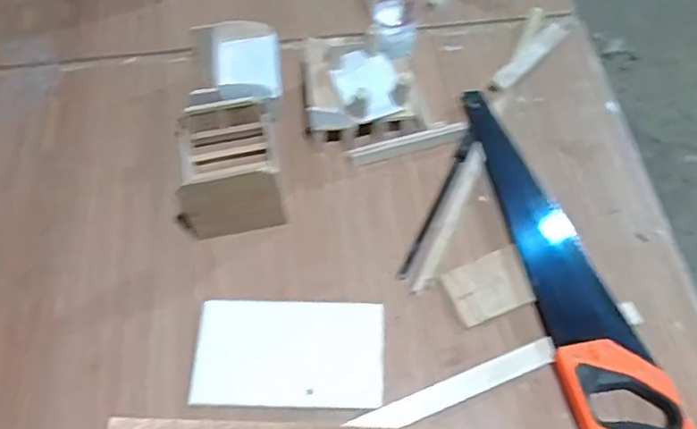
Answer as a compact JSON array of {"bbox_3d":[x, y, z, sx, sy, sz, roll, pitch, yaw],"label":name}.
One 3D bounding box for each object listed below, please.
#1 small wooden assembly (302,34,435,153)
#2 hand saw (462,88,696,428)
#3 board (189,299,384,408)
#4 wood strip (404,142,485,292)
[{"bbox_3d":[0.017,-0.173,0.870,0.165,0.087,0.138,-13,60,-8],"label":"small wooden assembly"},{"bbox_3d":[0.260,0.042,0.778,0.119,0.037,0.525,-11,59,-7],"label":"hand saw"},{"bbox_3d":[-0.068,0.159,0.729,0.212,0.012,0.127,1,59,1],"label":"board"},{"bbox_3d":[0.129,0.000,0.816,0.030,0.018,0.228,23,62,13],"label":"wood strip"}]

